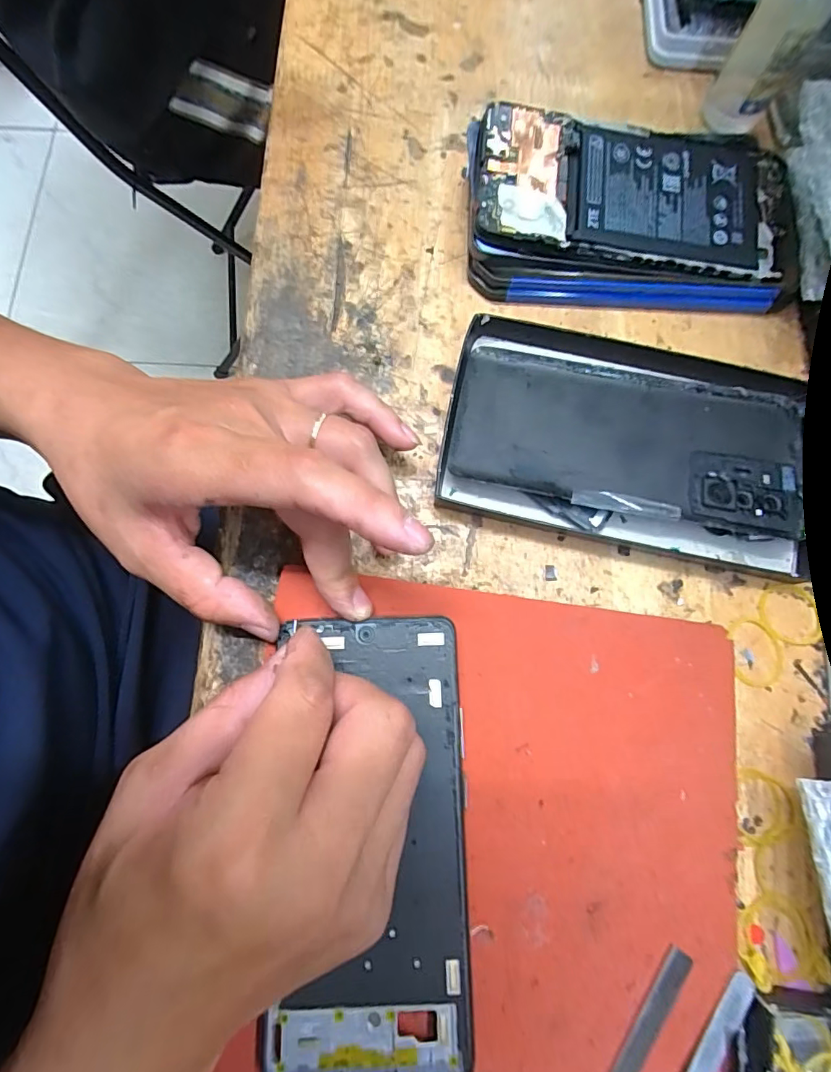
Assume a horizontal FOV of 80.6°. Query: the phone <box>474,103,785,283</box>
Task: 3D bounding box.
[{"bbox_3d":[0.107,-0.167,0.239,0.153,0.007,0.069,5,86,-6],"label":"phone"}]

